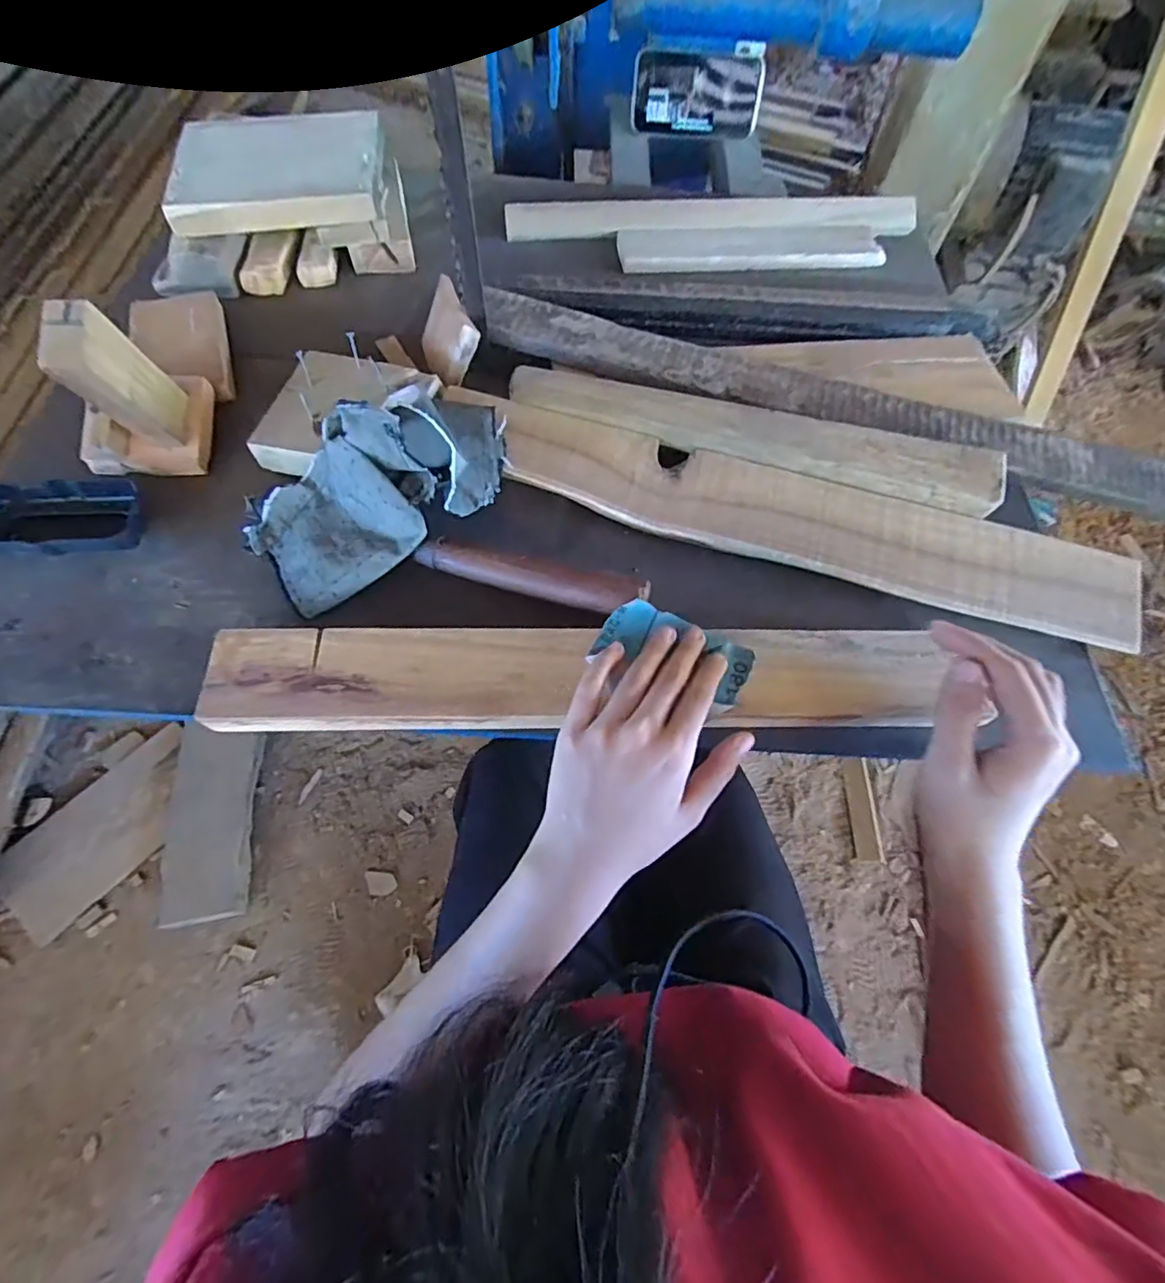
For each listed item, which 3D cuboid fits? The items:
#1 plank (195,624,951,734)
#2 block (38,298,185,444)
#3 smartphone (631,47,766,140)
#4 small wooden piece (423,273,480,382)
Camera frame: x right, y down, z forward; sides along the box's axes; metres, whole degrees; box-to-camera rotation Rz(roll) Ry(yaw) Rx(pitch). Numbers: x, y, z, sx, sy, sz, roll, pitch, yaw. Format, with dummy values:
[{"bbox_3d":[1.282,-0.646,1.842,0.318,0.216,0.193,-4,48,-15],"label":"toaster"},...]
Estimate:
[{"bbox_3d":[0.003,0.020,0.352,0.437,0.013,0.065,0,63,-4],"label":"plank"},{"bbox_3d":[-0.295,-0.169,0.370,0.022,0.103,0.053,7,83,1],"label":"block"},{"bbox_3d":[0.137,-0.656,0.690,0.152,0.074,0.014,12,49,7],"label":"smartphone"},{"bbox_3d":[-0.109,-0.250,0.472,0.018,0.060,0.070,-6,58,-44],"label":"small wooden piece"}]

